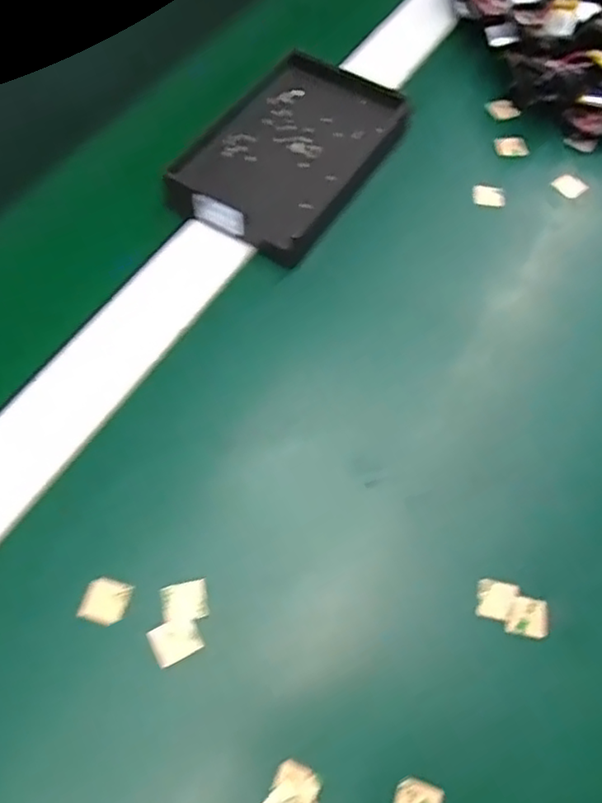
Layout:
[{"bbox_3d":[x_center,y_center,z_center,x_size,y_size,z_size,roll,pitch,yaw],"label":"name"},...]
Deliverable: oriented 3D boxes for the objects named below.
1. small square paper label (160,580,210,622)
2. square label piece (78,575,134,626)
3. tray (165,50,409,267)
[{"bbox_3d":[-0.048,0.083,0.268,0.019,0.004,0.015,-8,62,-6],"label":"small square paper label"},{"bbox_3d":[-0.081,0.083,0.267,0.017,0.004,0.018,19,55,-3],"label":"square label piece"},{"bbox_3d":[-0.006,-0.149,0.382,0.090,0.024,0.141,30,64,13],"label":"tray"}]

